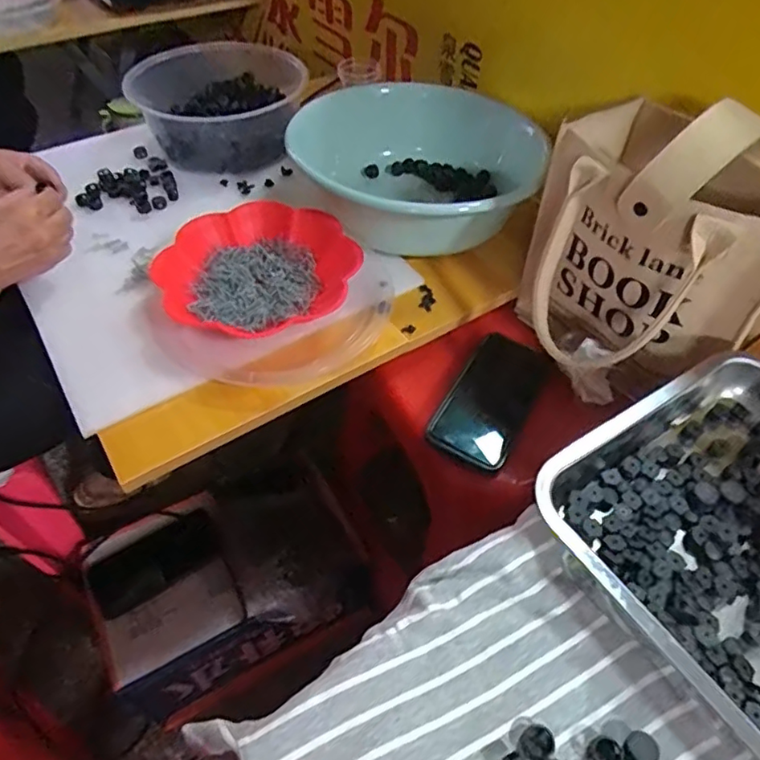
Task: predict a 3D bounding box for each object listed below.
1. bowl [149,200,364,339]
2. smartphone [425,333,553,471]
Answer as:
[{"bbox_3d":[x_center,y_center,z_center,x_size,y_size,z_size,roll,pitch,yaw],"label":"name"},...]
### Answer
[{"bbox_3d":[-0.126,-0.113,0.616,0.208,0.050,0.187,2,50,3],"label":"bowl"},{"bbox_3d":[0.114,0.019,0.588,0.079,0.011,0.153,33,62,5],"label":"smartphone"}]

